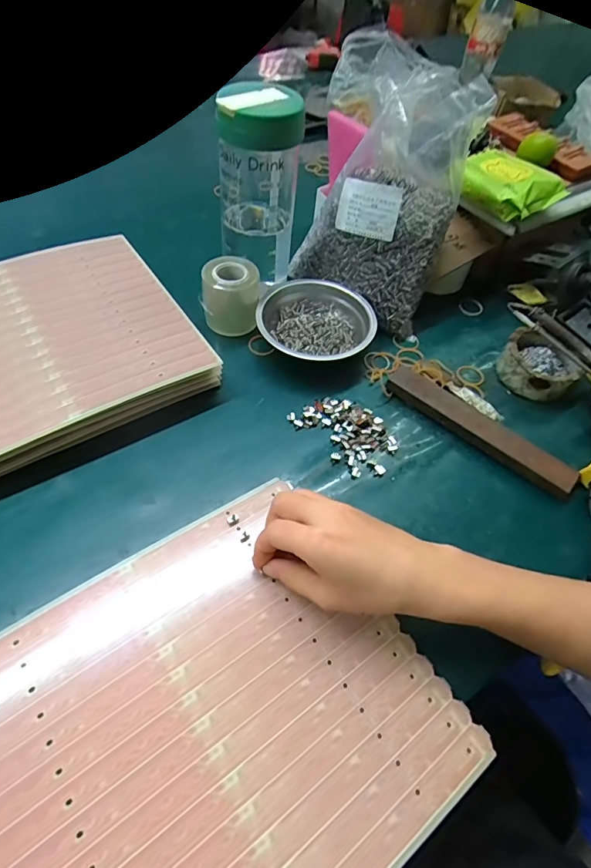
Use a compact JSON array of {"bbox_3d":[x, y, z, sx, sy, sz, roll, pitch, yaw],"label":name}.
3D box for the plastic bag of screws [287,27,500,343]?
[{"bbox_3d":[0.092,-0.256,0.490,0.164,0.222,0.137,25,54,13],"label":"plastic bag of screws"}]

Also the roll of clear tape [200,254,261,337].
[{"bbox_3d":[-0.071,-0.151,0.497,0.061,0.069,0.061,3,52,-3],"label":"roll of clear tape"}]

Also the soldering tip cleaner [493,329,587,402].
[{"bbox_3d":[0.264,-0.075,0.488,0.069,0.040,0.081,-34,63,-27],"label":"soldering tip cleaner"}]

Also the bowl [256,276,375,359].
[{"bbox_3d":[0.021,-0.118,0.497,0.122,0.041,0.118,3,52,-3],"label":"bowl"}]

